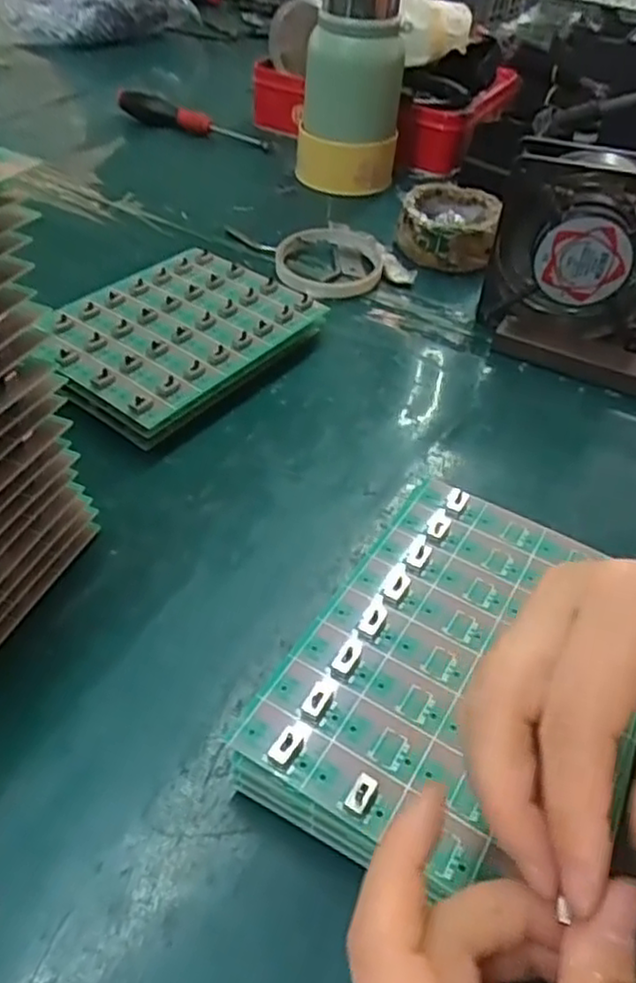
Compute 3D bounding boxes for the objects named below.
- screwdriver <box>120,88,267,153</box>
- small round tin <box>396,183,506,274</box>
[{"bbox_3d":[-0.134,-0.394,0.743,0.179,0.024,0.022,20,46,13],"label":"screwdriver"},{"bbox_3d":[0.109,-0.221,0.582,0.077,0.044,0.075,3,45,-3],"label":"small round tin"}]

